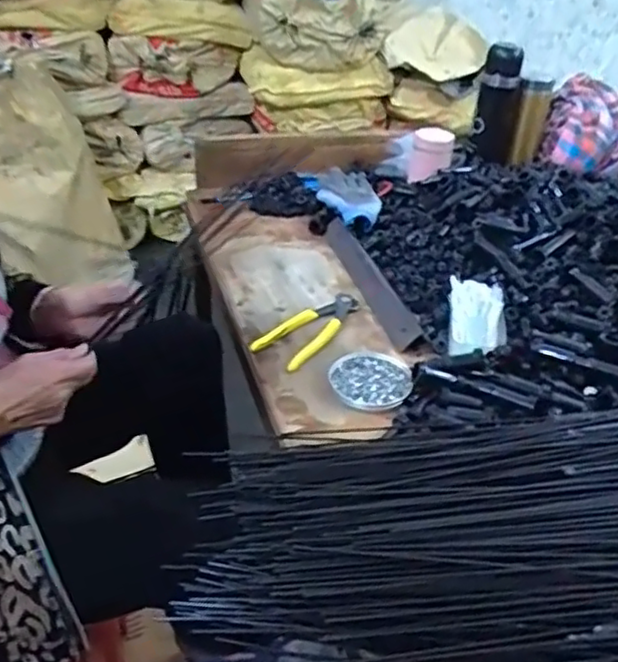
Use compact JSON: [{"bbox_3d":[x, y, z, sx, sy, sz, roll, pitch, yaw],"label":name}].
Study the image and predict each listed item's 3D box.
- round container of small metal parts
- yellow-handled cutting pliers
[{"bbox_3d":[0.072,0.054,0.748,0.089,0.009,0.091,3,35,-2],"label":"round container of small metal parts"},{"bbox_3d":[0.008,-0.006,0.822,0.066,0.012,0.167,27,41,28],"label":"yellow-handled cutting pliers"}]

